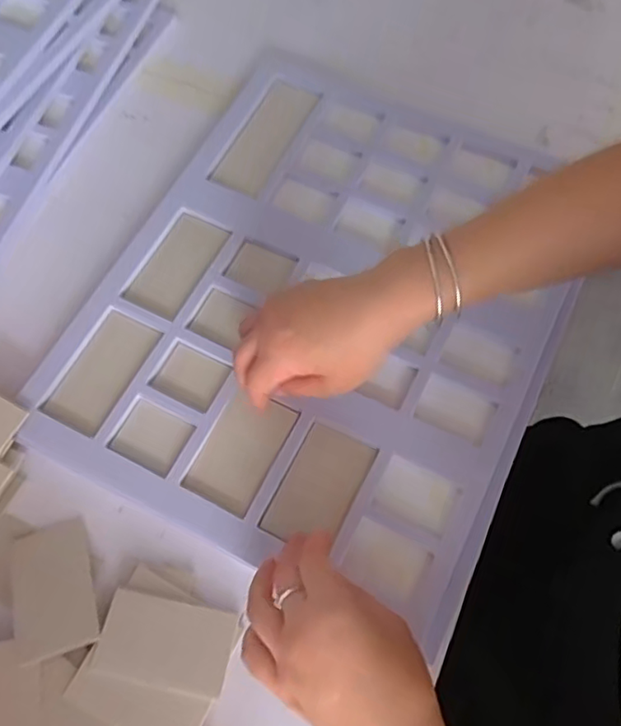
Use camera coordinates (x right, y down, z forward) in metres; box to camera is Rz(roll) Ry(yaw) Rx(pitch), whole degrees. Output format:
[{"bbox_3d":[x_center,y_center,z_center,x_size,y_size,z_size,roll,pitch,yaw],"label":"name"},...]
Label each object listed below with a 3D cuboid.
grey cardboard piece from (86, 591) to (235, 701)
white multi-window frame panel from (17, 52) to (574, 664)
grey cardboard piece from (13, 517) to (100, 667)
[{"bbox_3d":[-0.097,0.188,0.408,0.086,0.004,0.051,13,58,1],"label":"grey cardboard piece"},{"bbox_3d":[0.018,-0.056,0.494,0.347,0.030,0.420,25,70,11],"label":"white multi-window frame panel"},{"bbox_3d":[-0.182,0.159,0.424,0.053,0.007,0.088,-16,58,-12],"label":"grey cardboard piece"}]

